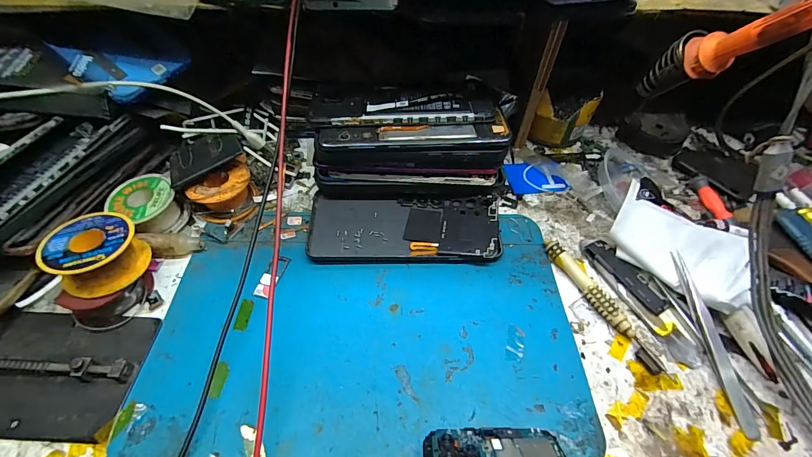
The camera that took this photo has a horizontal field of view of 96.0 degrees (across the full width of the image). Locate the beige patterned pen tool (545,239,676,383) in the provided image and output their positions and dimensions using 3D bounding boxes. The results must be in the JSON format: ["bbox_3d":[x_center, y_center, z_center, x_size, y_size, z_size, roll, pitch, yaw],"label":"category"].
[{"bbox_3d":[0.152,0.056,0.280,0.016,0.013,0.124,-23,57,-18],"label":"beige patterned pen tool"}]

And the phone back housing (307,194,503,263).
[{"bbox_3d":[-0.001,-0.002,0.317,0.161,0.015,0.068,1,53,-2],"label":"phone back housing"}]

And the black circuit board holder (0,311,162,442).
[{"bbox_3d":[-0.237,0.091,0.239,0.116,0.014,0.078,3,53,0],"label":"black circuit board holder"}]

